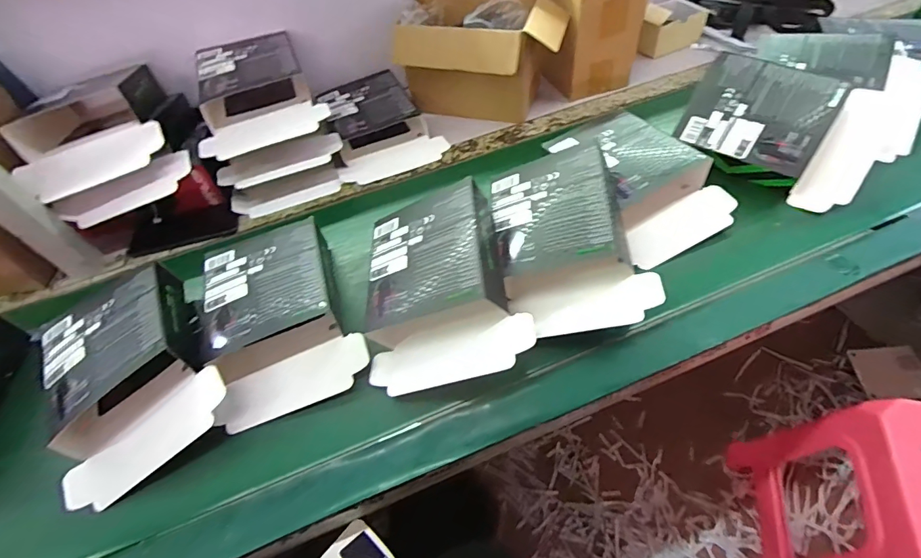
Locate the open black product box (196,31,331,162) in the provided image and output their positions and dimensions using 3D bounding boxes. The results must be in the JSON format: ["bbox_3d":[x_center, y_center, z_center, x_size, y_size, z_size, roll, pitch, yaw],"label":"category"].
[{"bbox_3d":[-0.345,-0.321,0.718,0.186,0.078,0.254,-21,53,-10],"label":"open black product box"}]

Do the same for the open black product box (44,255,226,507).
[{"bbox_3d":[-0.384,0.103,0.500,0.174,0.087,0.227,-28,55,-16],"label":"open black product box"}]

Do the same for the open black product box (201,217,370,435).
[{"bbox_3d":[-0.234,0.043,0.550,0.172,0.067,0.242,-23,54,-12],"label":"open black product box"}]

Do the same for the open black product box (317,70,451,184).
[{"bbox_3d":[-0.152,-0.299,0.814,0.183,0.056,0.263,-18,53,-8],"label":"open black product box"}]

